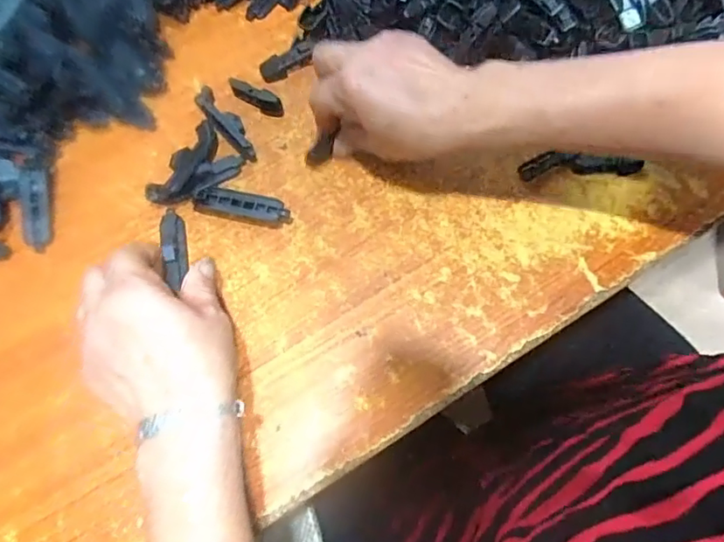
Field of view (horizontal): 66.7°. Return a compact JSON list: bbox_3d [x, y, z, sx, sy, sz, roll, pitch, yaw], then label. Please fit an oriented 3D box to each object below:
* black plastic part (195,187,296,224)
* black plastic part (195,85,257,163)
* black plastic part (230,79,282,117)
[{"bbox_3d":[-0.089,-0.047,0.406,0.073,0.017,0.017,13,70,7],"label":"black plastic part"},{"bbox_3d":[-0.106,-0.115,0.431,0.017,0.017,0.071,-39,73,-12],"label":"black plastic part"},{"bbox_3d":[-0.085,-0.140,0.439,0.049,0.017,0.011,34,74,14],"label":"black plastic part"}]

